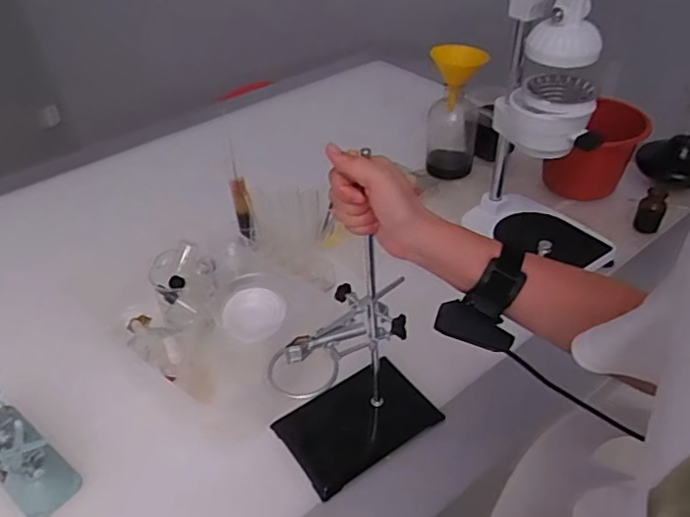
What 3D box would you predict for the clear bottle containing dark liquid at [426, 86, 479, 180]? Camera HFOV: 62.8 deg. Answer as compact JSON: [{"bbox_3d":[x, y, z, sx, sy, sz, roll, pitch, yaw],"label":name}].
[{"bbox_3d":[0.236,-0.281,1.245,0.109,0.177,0.103,4,40,8],"label":"clear bottle containing dark liquid"}]

